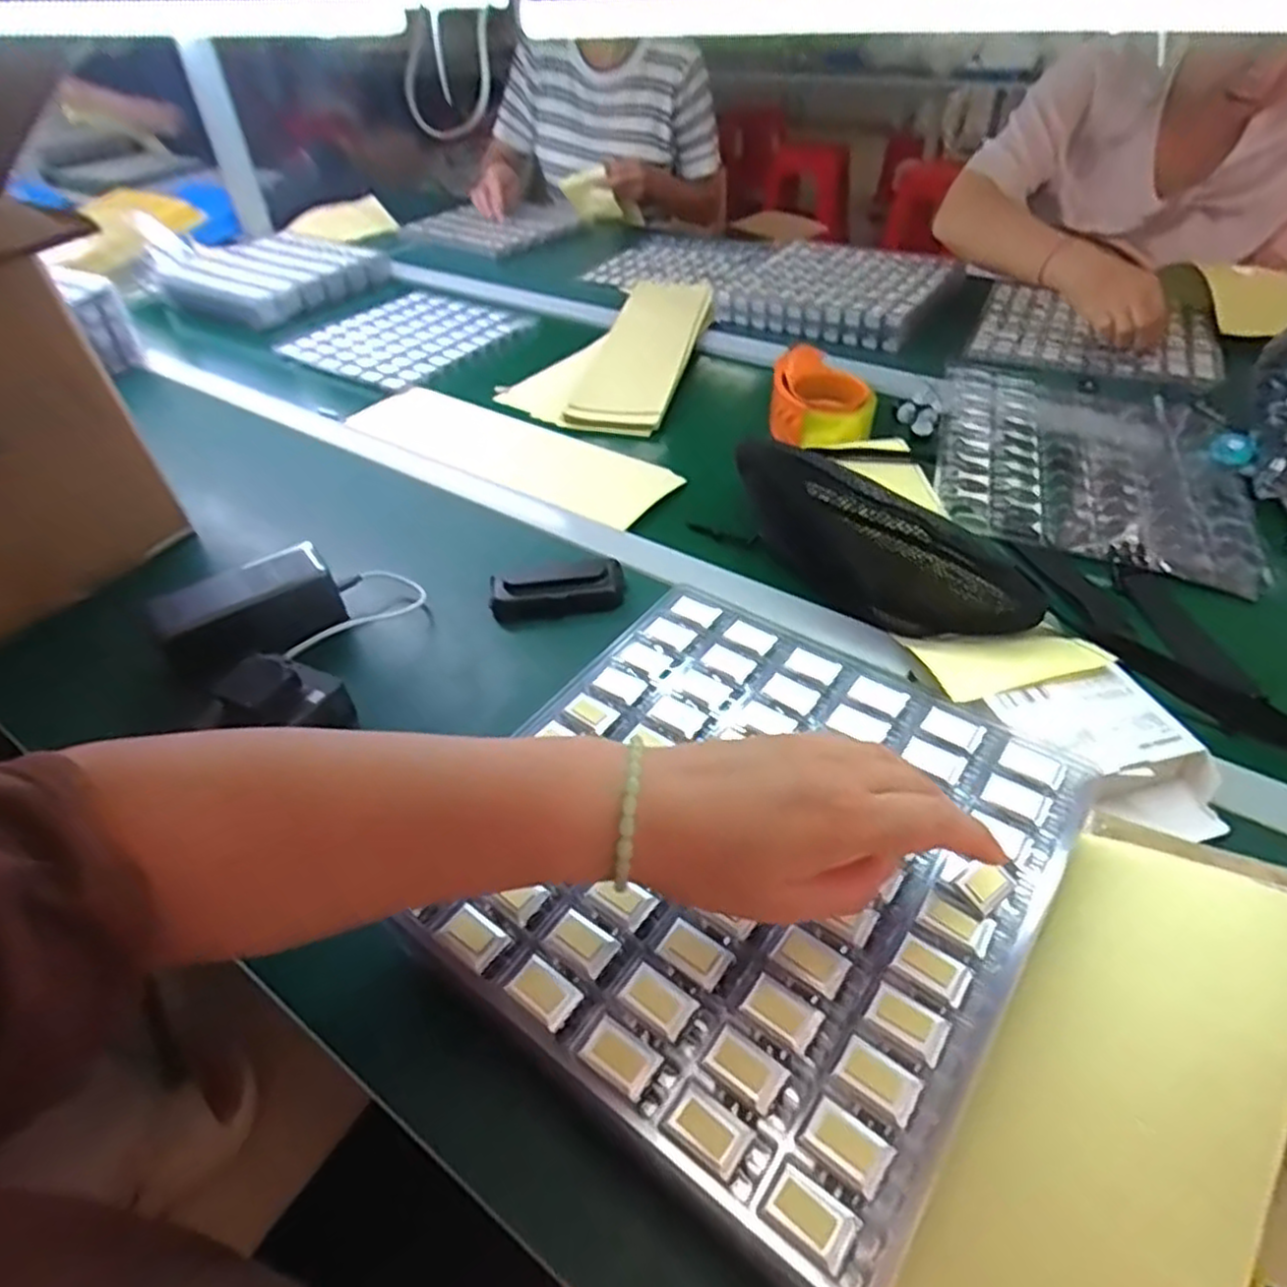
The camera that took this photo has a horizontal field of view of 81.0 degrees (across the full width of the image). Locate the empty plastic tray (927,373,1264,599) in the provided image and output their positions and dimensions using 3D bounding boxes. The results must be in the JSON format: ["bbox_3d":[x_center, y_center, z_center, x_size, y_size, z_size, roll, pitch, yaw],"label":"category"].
[{"bbox_3d":[0.411,-0.170,0.699,0.260,0.034,0.285,12,46,17],"label":"empty plastic tray"}]

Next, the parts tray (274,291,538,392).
[{"bbox_3d":[-0.346,-0.441,1.080,0.270,0.026,0.259,23,49,26],"label":"parts tray"}]

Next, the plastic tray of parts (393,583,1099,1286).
[{"bbox_3d":[0.051,0.098,0.378,0.268,0.022,0.274,27,52,29],"label":"plastic tray of parts"}]

